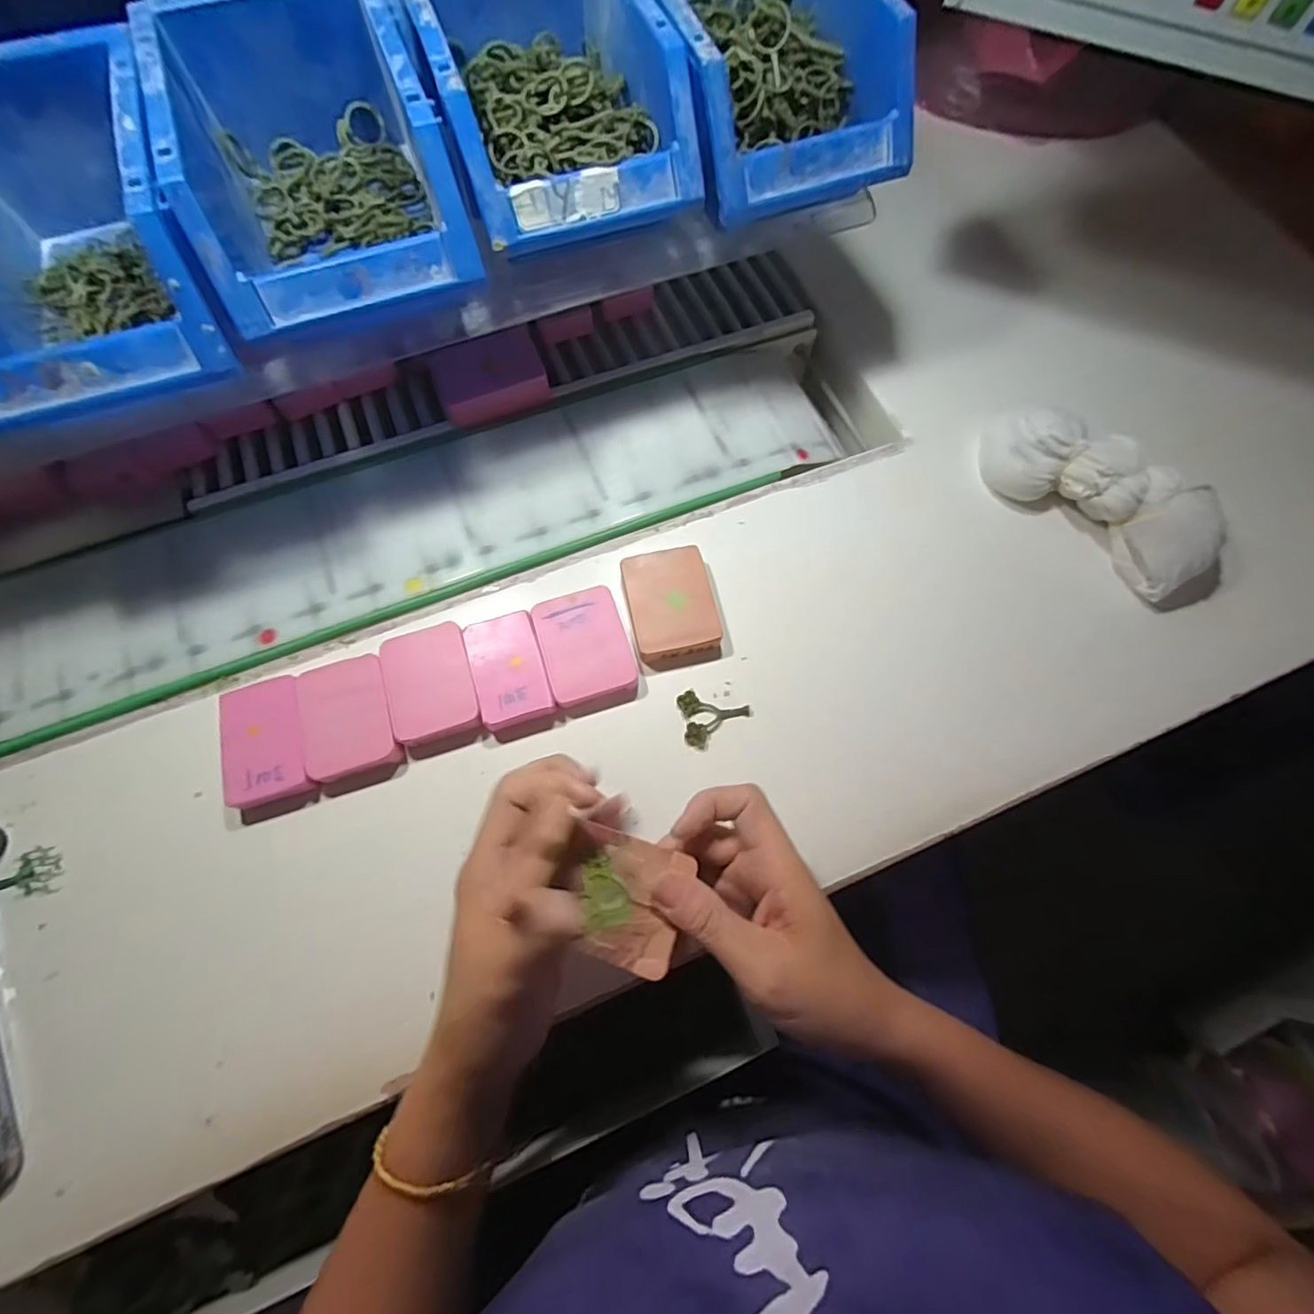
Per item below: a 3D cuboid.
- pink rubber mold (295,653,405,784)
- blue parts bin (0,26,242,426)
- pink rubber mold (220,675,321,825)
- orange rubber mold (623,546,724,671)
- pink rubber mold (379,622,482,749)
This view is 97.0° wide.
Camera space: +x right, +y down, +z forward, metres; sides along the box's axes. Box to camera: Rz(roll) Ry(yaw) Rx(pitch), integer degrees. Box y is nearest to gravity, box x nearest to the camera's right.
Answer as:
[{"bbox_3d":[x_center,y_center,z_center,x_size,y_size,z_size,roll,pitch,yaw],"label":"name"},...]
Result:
[{"bbox_3d":[-0.187,0.037,0.355,0.051,0.020,0.071,-17,71,-7],"label":"pink rubber mold"},{"bbox_3d":[-0.290,-0.202,0.284,0.129,0.071,0.173,-20,71,-7],"label":"blue parts bin"},{"bbox_3d":[-0.233,0.053,0.348,0.044,0.020,0.078,-17,71,-6],"label":"pink rubber mold"},{"bbox_3d":[0.010,-0.032,0.381,0.054,0.016,0.075,-12,70,-5],"label":"orange rubber mold"},{"bbox_3d":[-0.139,0.017,0.360,0.051,0.018,0.072,-18,71,-7],"label":"pink rubber mold"}]

